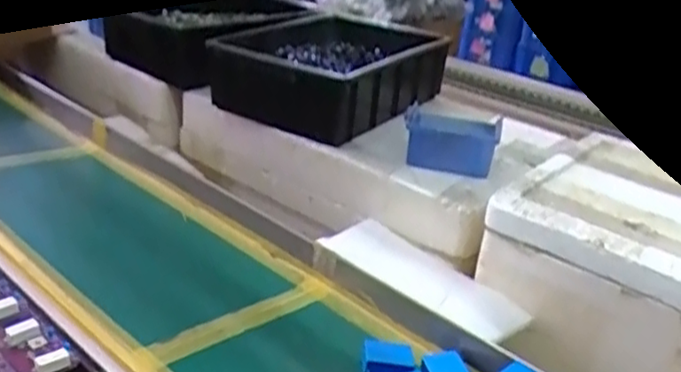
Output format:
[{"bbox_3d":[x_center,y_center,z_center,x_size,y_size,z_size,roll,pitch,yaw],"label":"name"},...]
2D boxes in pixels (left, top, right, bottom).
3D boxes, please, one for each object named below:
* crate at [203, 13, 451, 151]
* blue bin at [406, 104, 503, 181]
[{"bbox_3d":[-0.016,-0.145,0.859,0.204,0.080,0.299,18,28,27],"label":"crate"},{"bbox_3d":[0.121,-0.050,0.749,0.099,0.042,0.083,10,25,12],"label":"blue bin"}]

